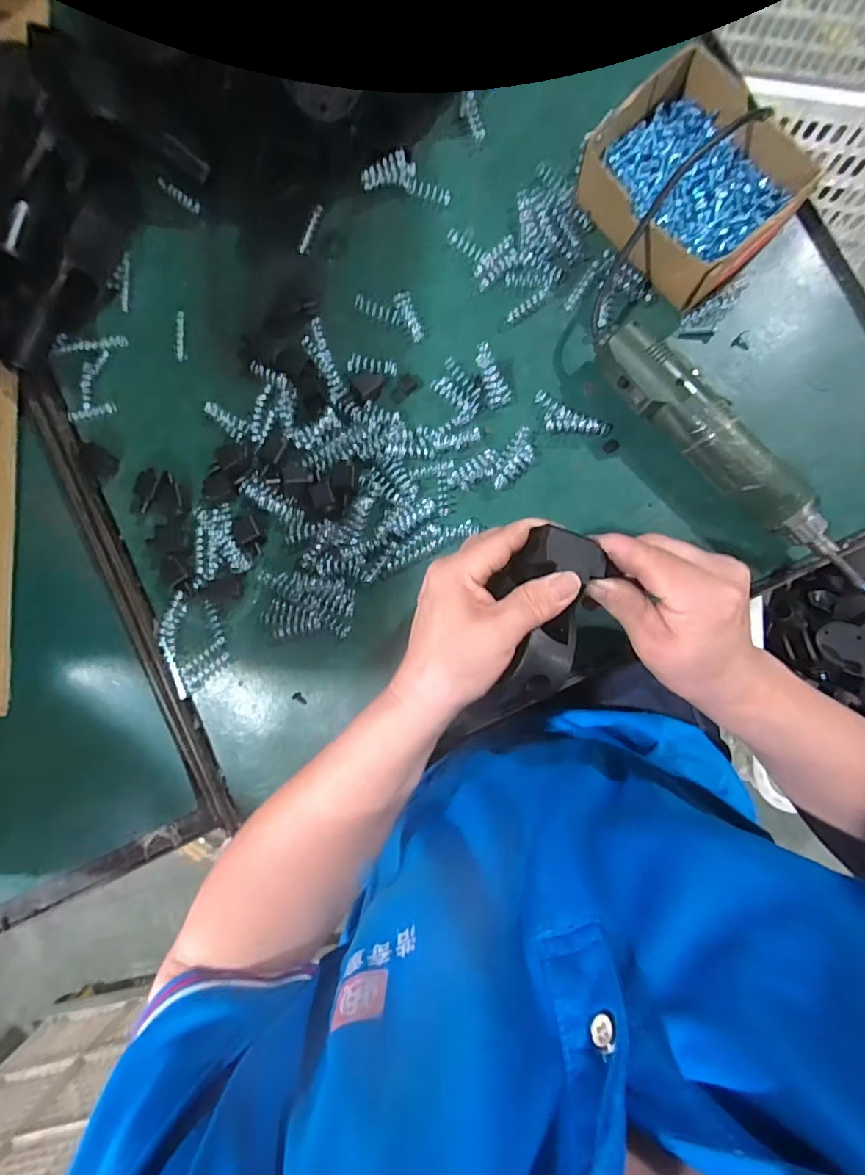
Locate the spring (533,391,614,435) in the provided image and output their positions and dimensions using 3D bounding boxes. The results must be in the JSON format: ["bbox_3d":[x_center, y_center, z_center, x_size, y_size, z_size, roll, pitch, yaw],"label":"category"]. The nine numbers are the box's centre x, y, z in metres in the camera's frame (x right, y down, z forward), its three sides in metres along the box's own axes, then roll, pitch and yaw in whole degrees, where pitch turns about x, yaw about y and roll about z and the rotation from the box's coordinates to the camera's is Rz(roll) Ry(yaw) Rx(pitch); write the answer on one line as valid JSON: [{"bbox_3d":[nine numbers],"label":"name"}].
[{"bbox_3d":[0.109,-0.132,0.402,0.064,0.014,0.028,23,88,6],"label":"spring"}]

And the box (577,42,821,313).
[{"bbox_3d":[0.191,-0.301,0.387,0.128,0.050,0.144,-39,84,1],"label":"box"}]

